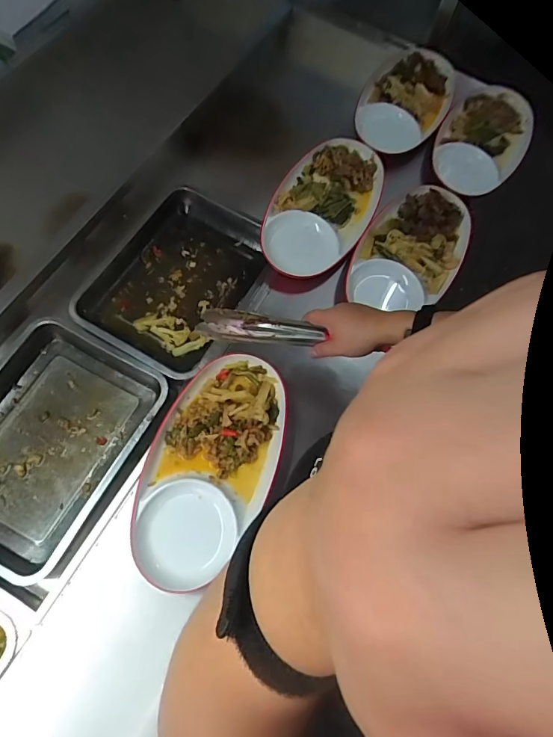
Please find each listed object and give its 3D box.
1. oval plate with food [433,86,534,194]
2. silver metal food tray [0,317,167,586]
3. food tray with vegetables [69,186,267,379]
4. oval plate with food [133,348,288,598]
[{"bbox_3d":[0.456,-0.507,0.977,0.178,0.028,0.335,34,70,6],"label":"oval plate with food"},{"bbox_3d":[-0.363,0.110,0.695,0.270,0.064,0.343,27,70,4],"label":"silver metal food tray"},{"bbox_3d":[-0.182,-0.168,0.826,0.249,0.058,0.350,31,70,5],"label":"food tray with vegetables"},{"bbox_3d":[-0.094,0.142,0.668,0.177,0.060,0.338,16,65,5],"label":"oval plate with food"}]

